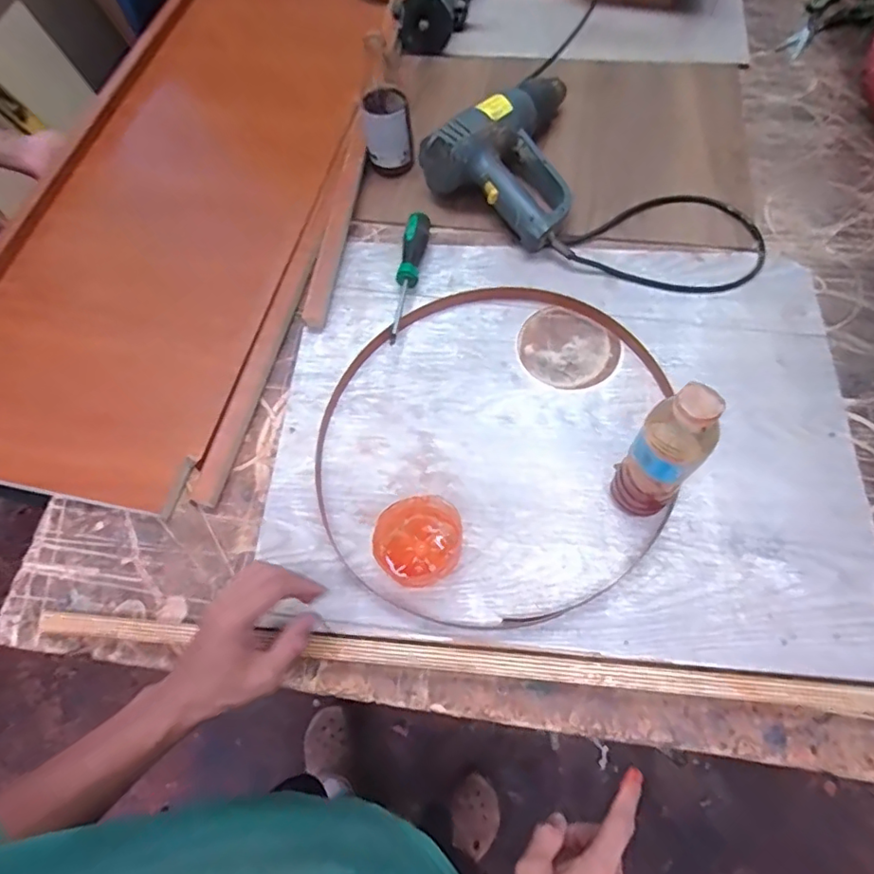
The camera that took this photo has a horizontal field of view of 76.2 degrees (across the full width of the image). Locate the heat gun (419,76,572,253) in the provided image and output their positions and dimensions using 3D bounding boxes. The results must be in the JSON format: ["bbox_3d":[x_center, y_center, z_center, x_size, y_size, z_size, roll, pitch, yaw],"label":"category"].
[{"bbox_3d":[0.123,-0.386,0.733,0.183,0.084,0.263,29,71,14],"label":"heat gun"}]

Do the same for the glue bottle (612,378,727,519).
[{"bbox_3d":[0.191,0.021,0.480,0.053,0.190,0.044,28,70,14],"label":"glue bottle"}]

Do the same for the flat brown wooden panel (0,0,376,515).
[{"bbox_3d":[-0.340,-0.440,0.801,0.419,0.053,1.087,10,67,7],"label":"flat brown wooden panel"}]

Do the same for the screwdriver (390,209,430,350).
[{"bbox_3d":[-0.034,-0.199,0.681,0.025,0.034,0.183,7,67,6],"label":"screwdriver"}]

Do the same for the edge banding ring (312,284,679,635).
[{"bbox_3d":[0.067,-0.001,0.596,0.409,0.015,0.368,-37,70,-13],"label":"edge banding ring"}]

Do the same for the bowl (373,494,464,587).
[{"bbox_3d":[-0.016,0.100,0.534,0.080,0.050,0.074,-1,66,2],"label":"bowl"}]

